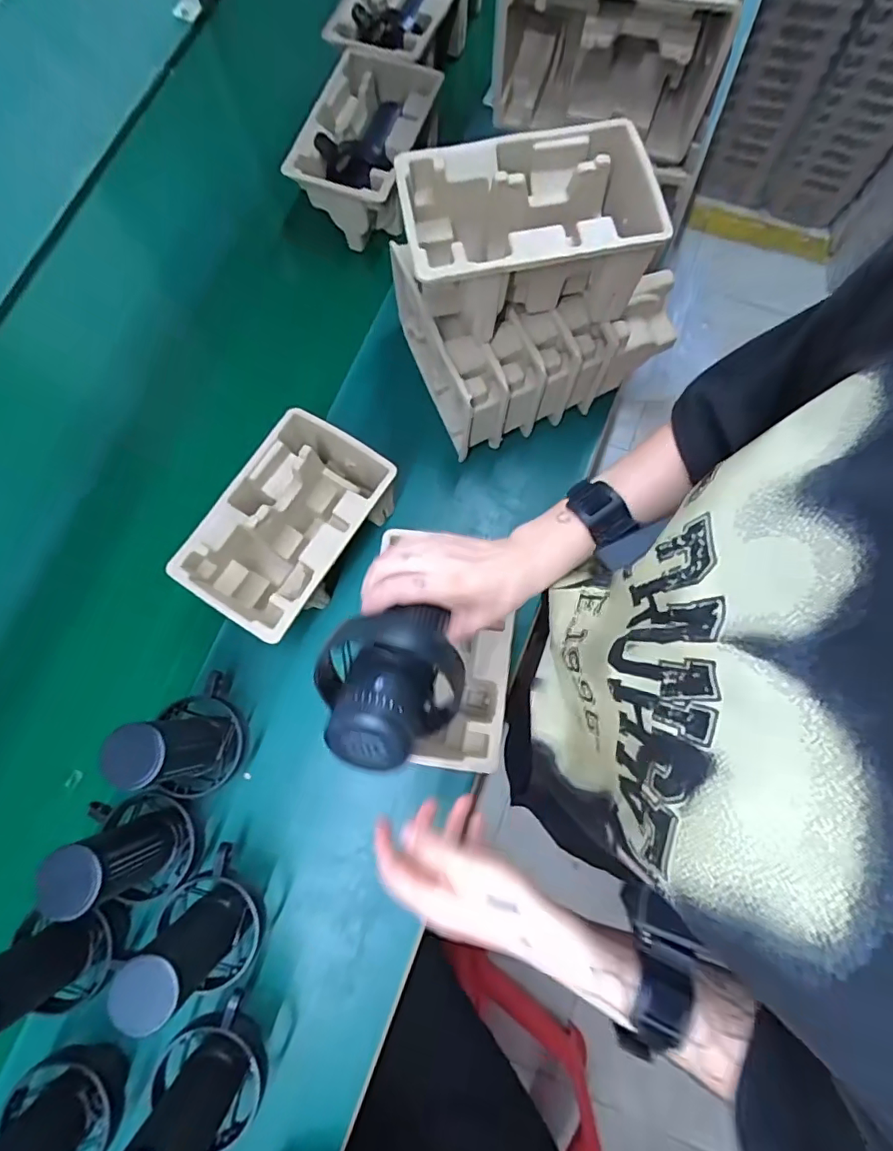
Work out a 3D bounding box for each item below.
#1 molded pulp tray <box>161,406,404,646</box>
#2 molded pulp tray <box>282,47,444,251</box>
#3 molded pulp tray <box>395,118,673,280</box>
[{"bbox_3d":[-0.167,-0.049,0.591,0.135,0.103,0.220,32,80,7],"label":"molded pulp tray"},{"bbox_3d":[-0.105,-0.563,0.703,0.140,0.096,0.215,20,79,5],"label":"molded pulp tray"},{"bbox_3d":[0.075,-0.320,0.487,0.218,0.084,0.130,-11,78,-2],"label":"molded pulp tray"}]

